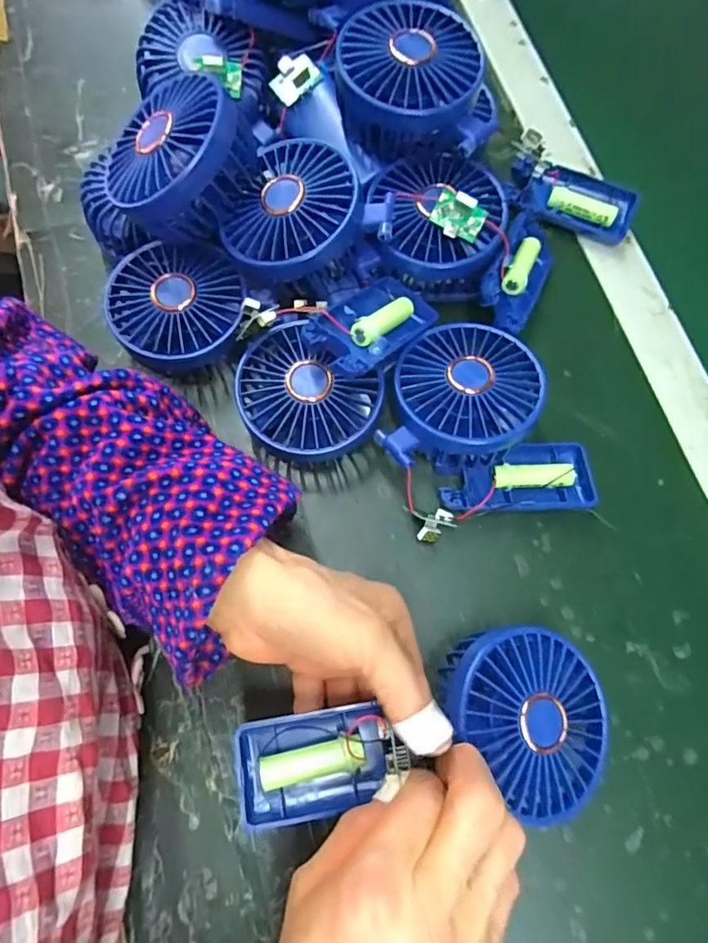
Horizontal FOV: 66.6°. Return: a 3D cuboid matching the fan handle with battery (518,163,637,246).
[{"bbox_3d":[0.169,-0.202,0.406,0.081,0.016,0.044,22,74,5],"label":"fan handle with battery"}]

